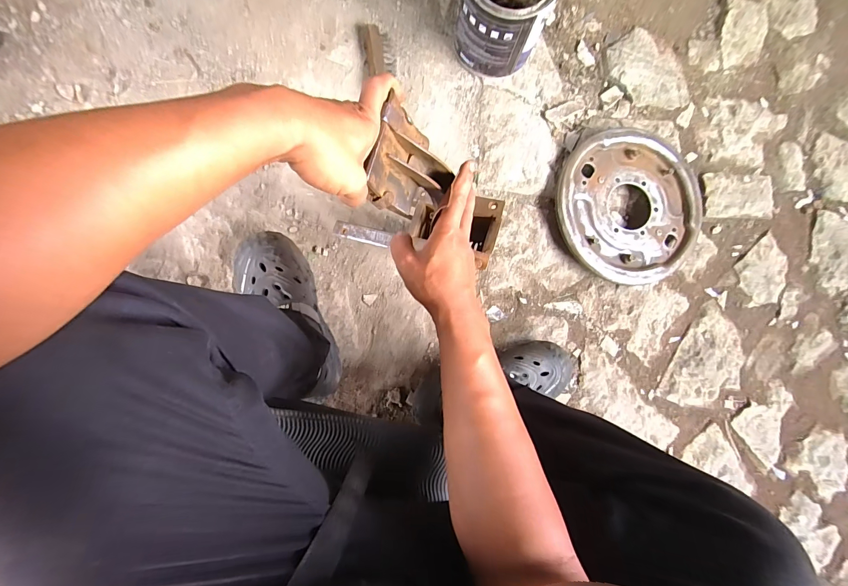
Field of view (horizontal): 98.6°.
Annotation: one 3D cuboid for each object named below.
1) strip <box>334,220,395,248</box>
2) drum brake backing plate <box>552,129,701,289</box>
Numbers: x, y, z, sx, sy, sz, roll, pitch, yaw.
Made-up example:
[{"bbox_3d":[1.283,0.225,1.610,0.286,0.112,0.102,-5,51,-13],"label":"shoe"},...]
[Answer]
[{"bbox_3d":[-0.096,-0.091,0.566,0.098,0.007,0.024,16,89,17],"label":"strip"},{"bbox_3d":[0.401,-0.169,0.712,0.292,0.044,0.287,0,89,-9],"label":"drum brake backing plate"}]

